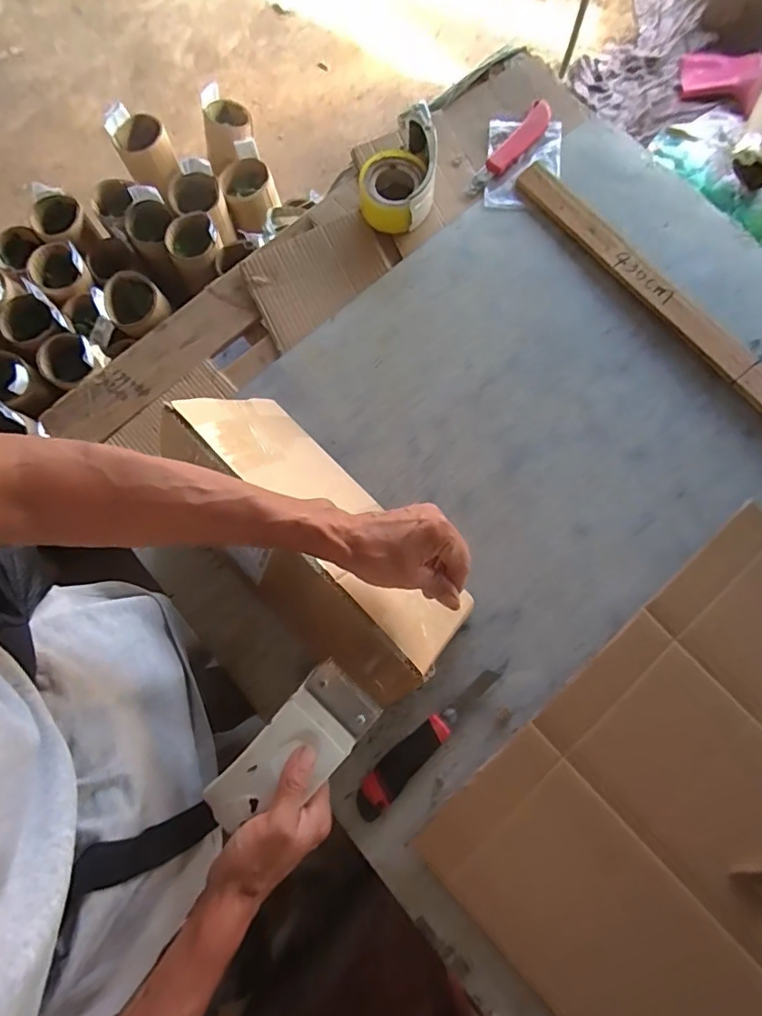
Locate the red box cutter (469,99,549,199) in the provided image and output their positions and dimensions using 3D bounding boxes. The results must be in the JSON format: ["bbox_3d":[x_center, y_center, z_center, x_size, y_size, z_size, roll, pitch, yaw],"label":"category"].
[{"bbox_3d":[0.197,-0.540,0.790,0.036,0.012,0.189,37,82,8],"label":"red box cutter"}]

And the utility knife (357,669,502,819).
[{"bbox_3d":[0.031,0.303,0.626,0.156,0.019,0.039,-43,81,-7],"label":"utility knife"}]

